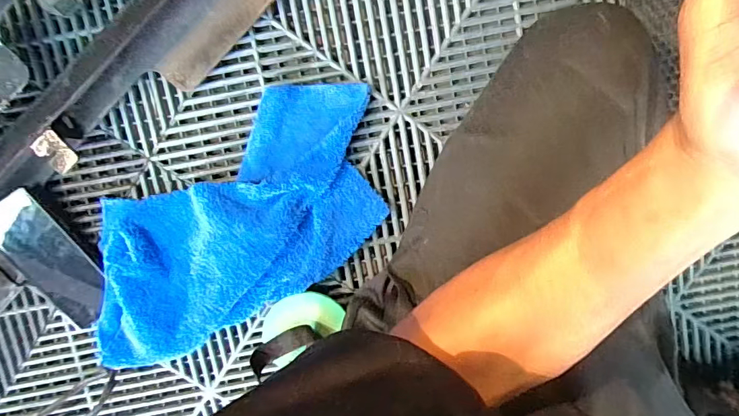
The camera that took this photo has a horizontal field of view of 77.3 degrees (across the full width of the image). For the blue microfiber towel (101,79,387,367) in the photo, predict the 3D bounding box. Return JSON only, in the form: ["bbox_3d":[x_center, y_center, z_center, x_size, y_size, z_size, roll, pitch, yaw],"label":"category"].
[{"bbox_3d":[-0.148,0.024,0.504,0.396,0.047,0.197,-33,98,4],"label":"blue microfiber towel"}]

